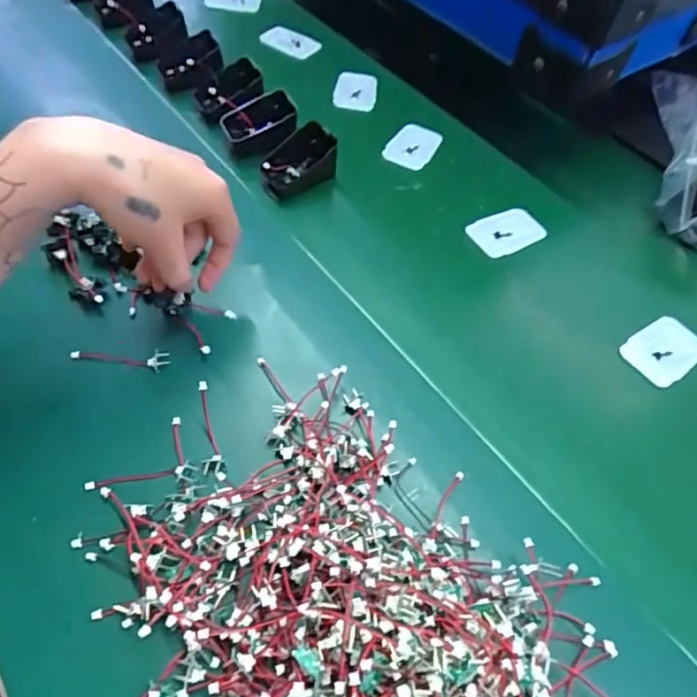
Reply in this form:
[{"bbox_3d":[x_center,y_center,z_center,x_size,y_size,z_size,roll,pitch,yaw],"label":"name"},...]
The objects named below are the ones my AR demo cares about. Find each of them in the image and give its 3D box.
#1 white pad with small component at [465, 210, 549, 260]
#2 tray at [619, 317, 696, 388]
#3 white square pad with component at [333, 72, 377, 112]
[{"bbox_3d":[0.144,-0.107,0.497,0.062,0.011,0.042,-19,59,-18],"label":"white pad with small component"},{"bbox_3d":[0.248,0.002,0.430,0.060,0.004,0.046,-39,75,-15],"label":"tray"},{"bbox_3d":[0.008,-0.292,0.619,0.047,0.009,0.077,6,55,-2],"label":"white square pad with component"}]

